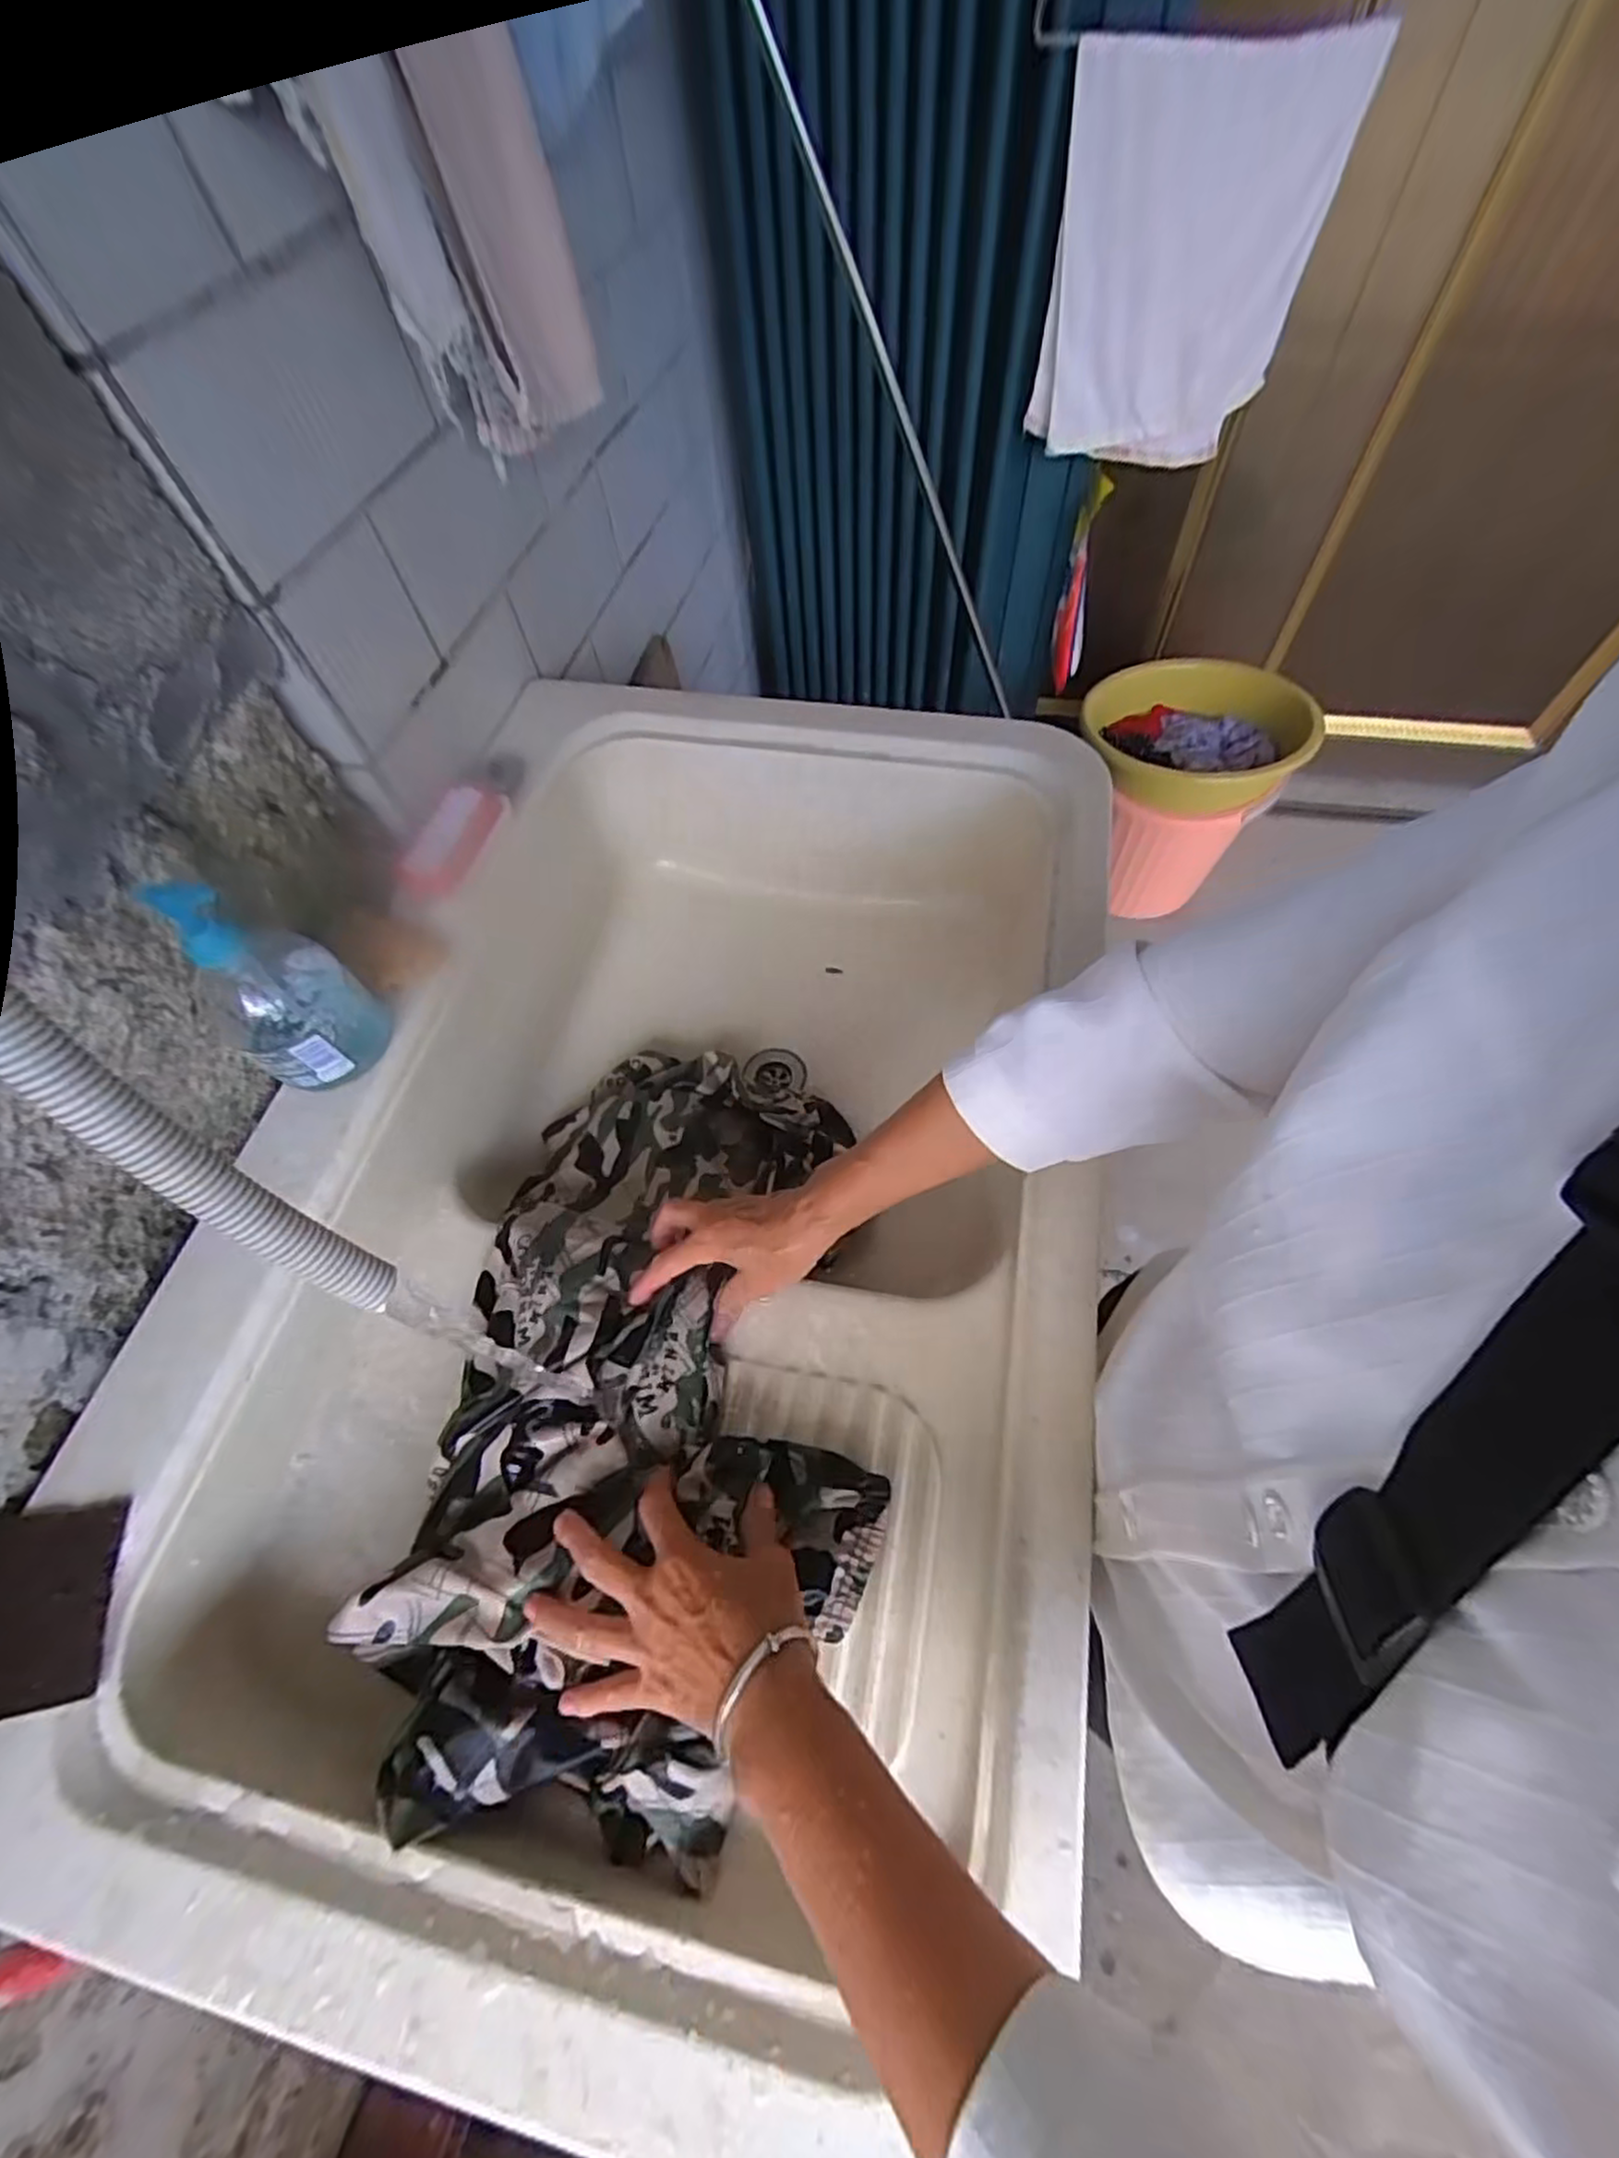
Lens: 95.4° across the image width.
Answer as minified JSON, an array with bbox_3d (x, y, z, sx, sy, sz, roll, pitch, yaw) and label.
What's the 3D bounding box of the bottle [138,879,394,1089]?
[{"bbox_3d":[-0.354,-0.062,0.483,0.070,0.170,0.084,33,68,21],"label":"bottle"}]

